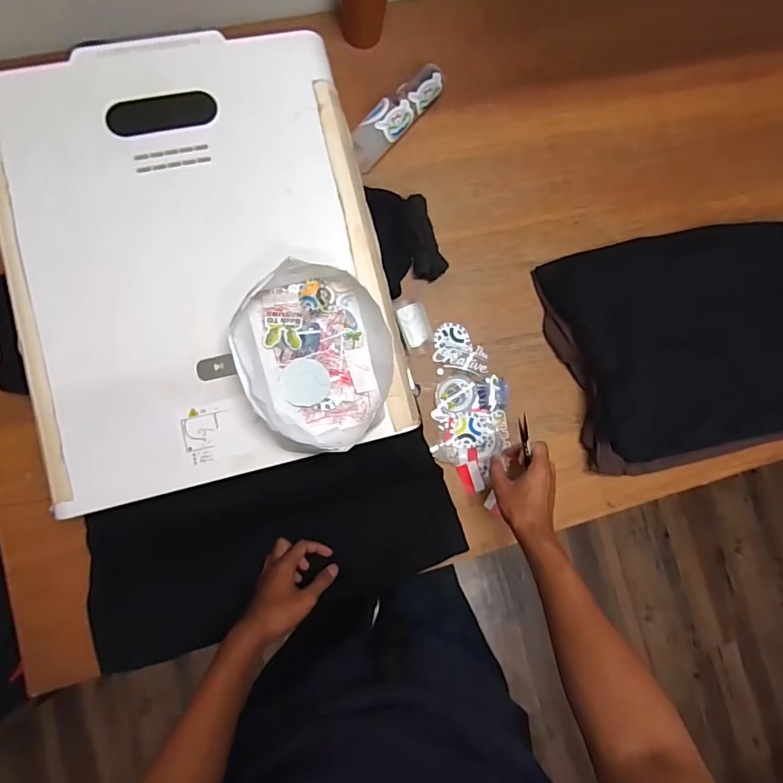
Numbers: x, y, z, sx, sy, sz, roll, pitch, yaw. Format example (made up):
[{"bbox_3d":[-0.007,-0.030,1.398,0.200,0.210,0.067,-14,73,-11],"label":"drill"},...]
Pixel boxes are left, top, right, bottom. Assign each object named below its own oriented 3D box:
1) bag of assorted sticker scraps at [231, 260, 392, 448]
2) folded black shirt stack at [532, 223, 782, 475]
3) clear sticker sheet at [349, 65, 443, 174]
[{"bbox_3d":[-0.077,-0.038,0.512,0.159,0.055,0.194,-22,87,-8],"label":"bag of assorted sticker scraps"},{"bbox_3d":[0.506,-0.084,0.737,0.511,0.060,0.354,-12,84,-6],"label":"folded black shirt stack"},{"bbox_3d":[0.007,-0.424,0.732,0.054,0.048,0.195,42,82,1],"label":"clear sticker sheet"}]

